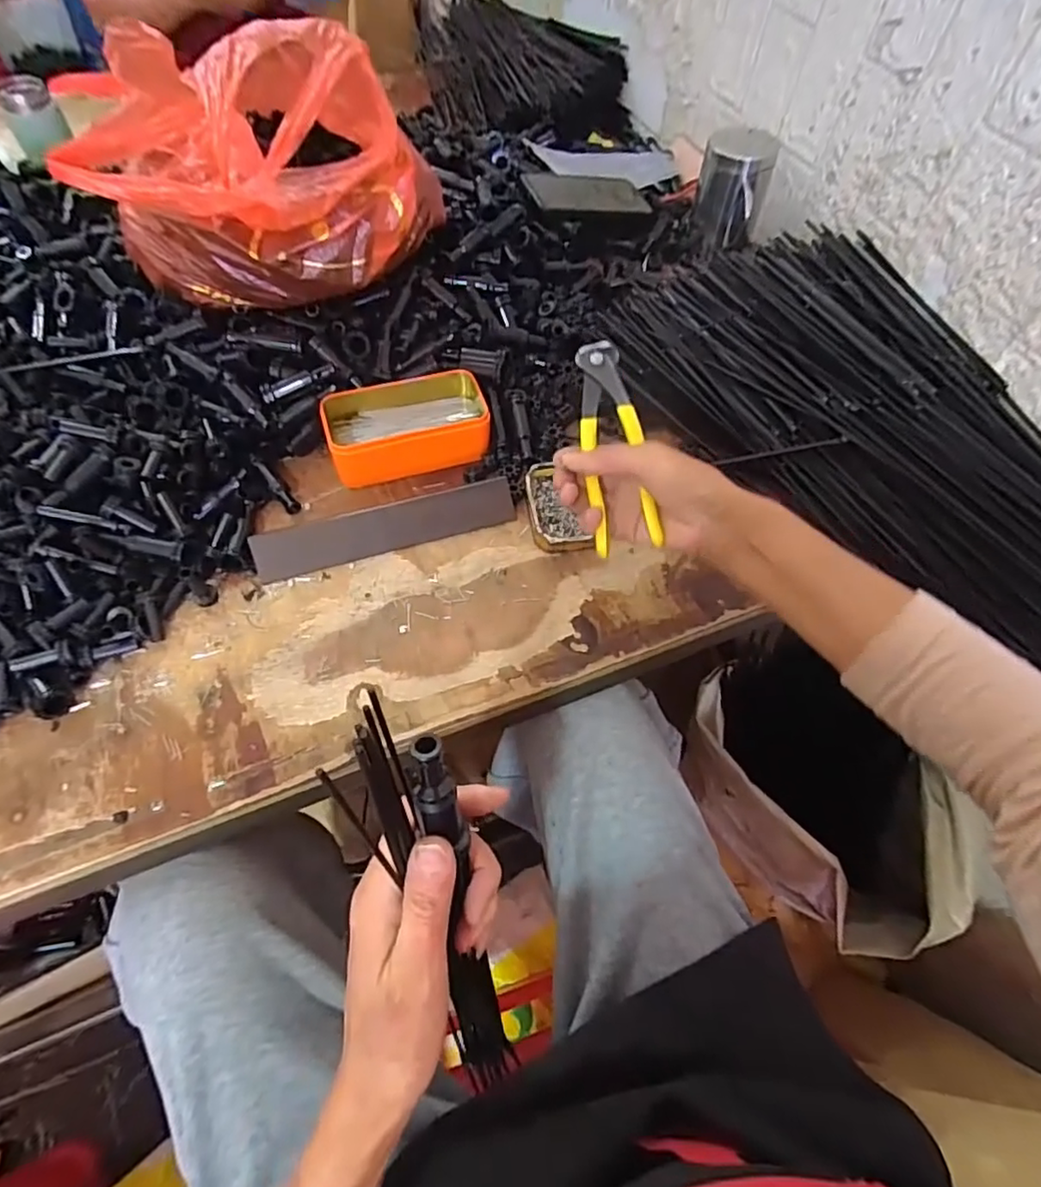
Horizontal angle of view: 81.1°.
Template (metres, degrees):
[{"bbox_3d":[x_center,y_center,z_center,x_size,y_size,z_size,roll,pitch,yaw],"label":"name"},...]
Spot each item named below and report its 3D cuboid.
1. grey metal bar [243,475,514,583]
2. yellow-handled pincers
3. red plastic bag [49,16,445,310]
[{"bbox_3d":[-0.112,-0.055,0.522,0.219,0.006,0.039,-15,103,-11],"label":"grey metal bar"},{"bbox_3d":[0.065,-0.109,0.448,0.044,0.028,0.164,-8,76,-8],"label":"yellow-handled pincers"},{"bbox_3d":[-0.217,-0.357,0.529,0.262,0.185,0.170,3,58,-2],"label":"red plastic bag"}]

